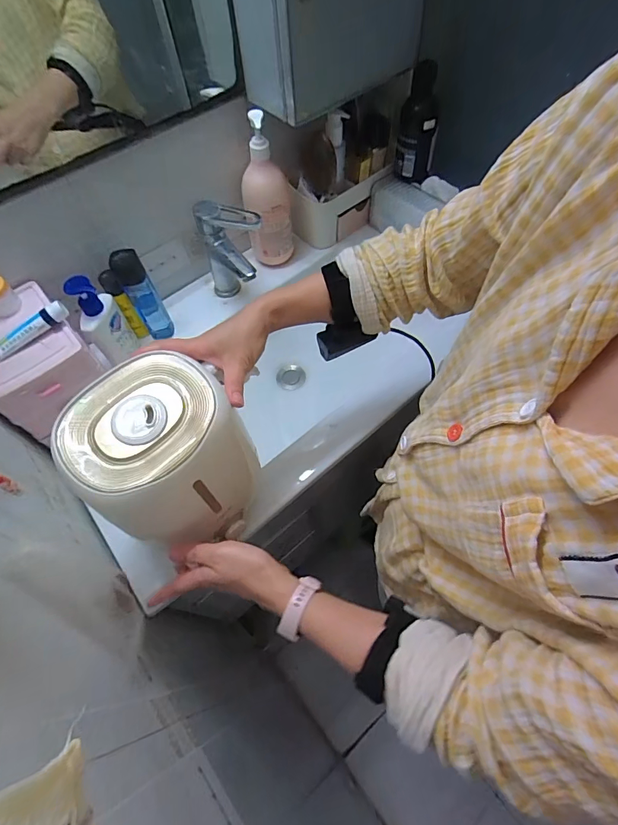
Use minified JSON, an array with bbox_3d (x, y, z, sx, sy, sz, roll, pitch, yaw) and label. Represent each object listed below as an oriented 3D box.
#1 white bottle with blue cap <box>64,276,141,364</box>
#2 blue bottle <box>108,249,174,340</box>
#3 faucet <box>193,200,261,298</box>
[{"bbox_3d":[-0.320,-0.143,0.651,0.037,0.153,0.069,2,60,5],"label":"white bottle with blue cap"},{"bbox_3d":[-0.269,-0.190,0.678,0.045,0.162,0.034,-37,64,-17],"label":"blue bottle"},{"bbox_3d":[-0.118,-0.258,0.706,0.120,0.164,0.067,34,67,21],"label":"faucet"}]

